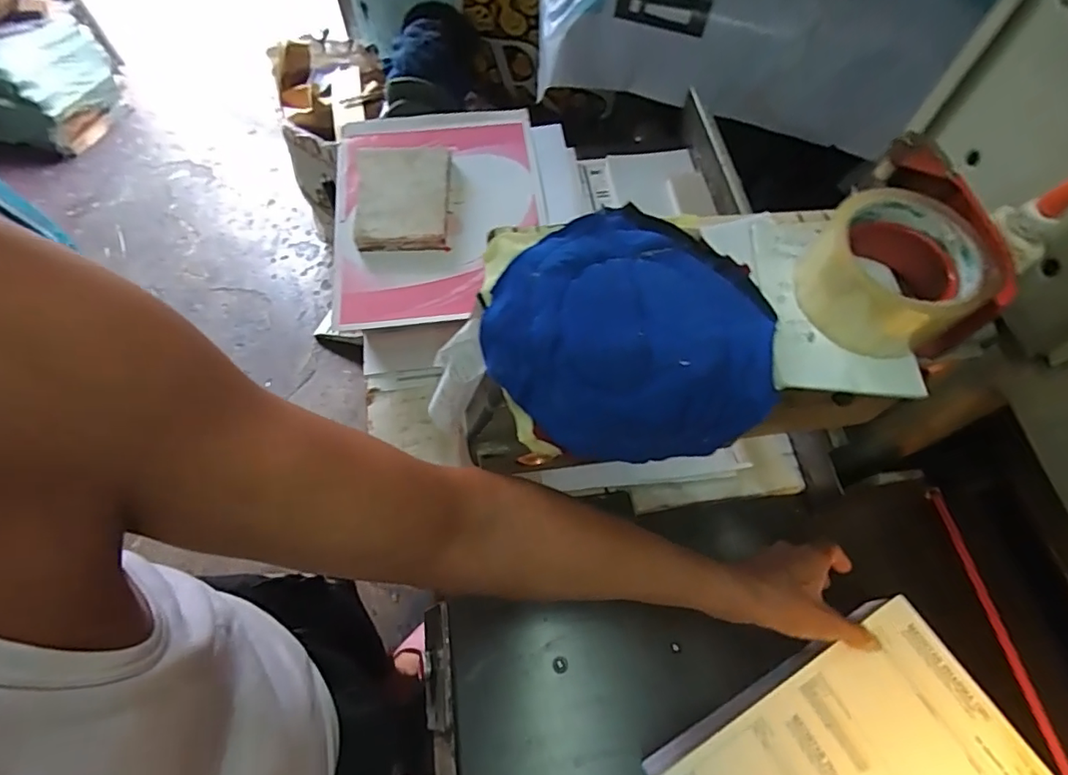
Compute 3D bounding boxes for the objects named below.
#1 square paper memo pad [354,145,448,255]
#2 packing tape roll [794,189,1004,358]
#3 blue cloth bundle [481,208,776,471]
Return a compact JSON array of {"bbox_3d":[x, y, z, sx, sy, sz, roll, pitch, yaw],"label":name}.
[{"bbox_3d":[-0.151,-0.219,0.624,0.105,0.023,0.143,-2,64,-1],"label":"square paper memo pad"},{"bbox_3d":[0.221,-0.070,0.342,0.093,0.054,0.089,0,64,0],"label":"packing tape roll"},{"bbox_3d":[0.060,-0.036,0.365,0.176,0.058,0.160,7,64,3],"label":"blue cloth bundle"}]

